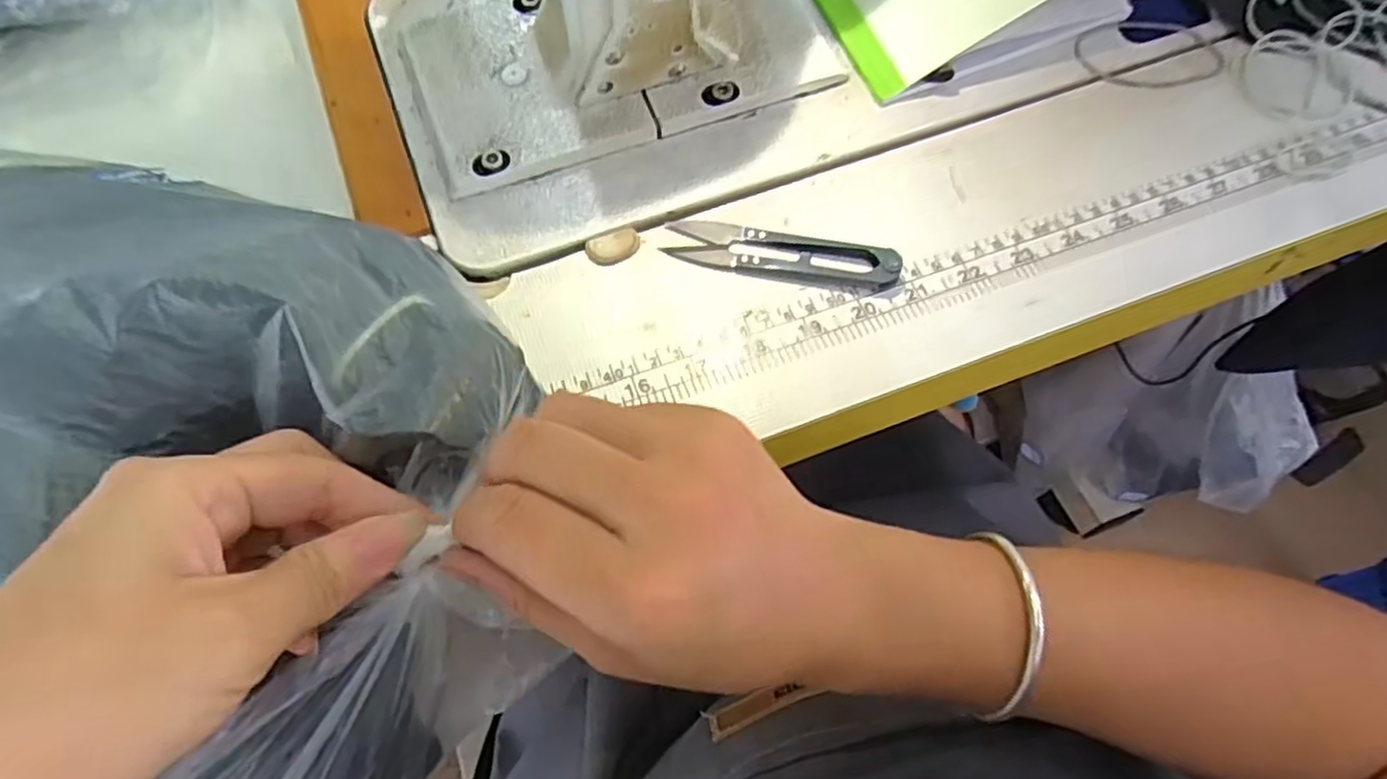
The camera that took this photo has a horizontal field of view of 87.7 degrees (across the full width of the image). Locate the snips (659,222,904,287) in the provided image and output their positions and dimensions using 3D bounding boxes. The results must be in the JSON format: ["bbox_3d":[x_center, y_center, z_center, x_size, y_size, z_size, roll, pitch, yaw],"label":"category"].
[{"bbox_3d":[0.039,-0.061,0.316,0.101,0.010,0.022,10,64,6],"label":"snips"}]

